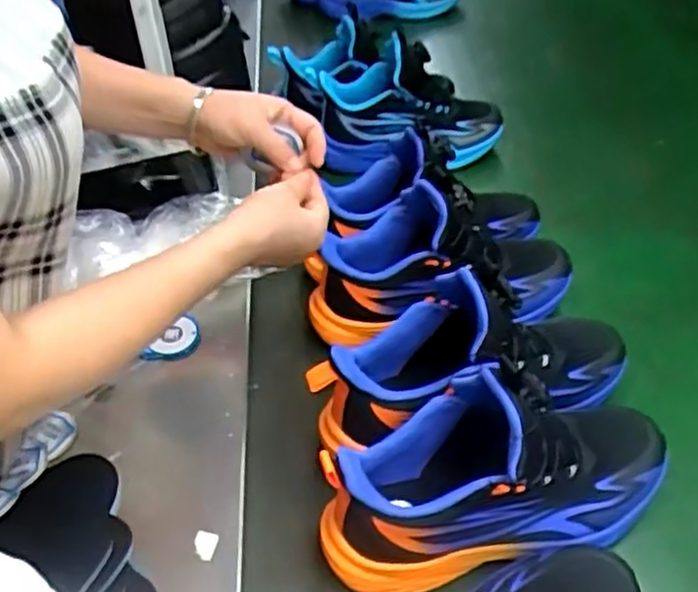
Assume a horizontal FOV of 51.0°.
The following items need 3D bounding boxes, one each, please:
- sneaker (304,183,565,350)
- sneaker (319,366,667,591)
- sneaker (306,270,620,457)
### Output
[{"bbox_3d":[0.077,-0.035,0.643,0.255,0.120,0.087,-5,46,2],"label":"sneaker"},{"bbox_3d":[0.105,0.113,0.499,0.260,0.113,0.094,-14,47,-7],"label":"sneaker"},{"bbox_3d":[0.099,0.039,0.554,0.268,0.140,0.093,-5,45,-17],"label":"sneaker"}]

